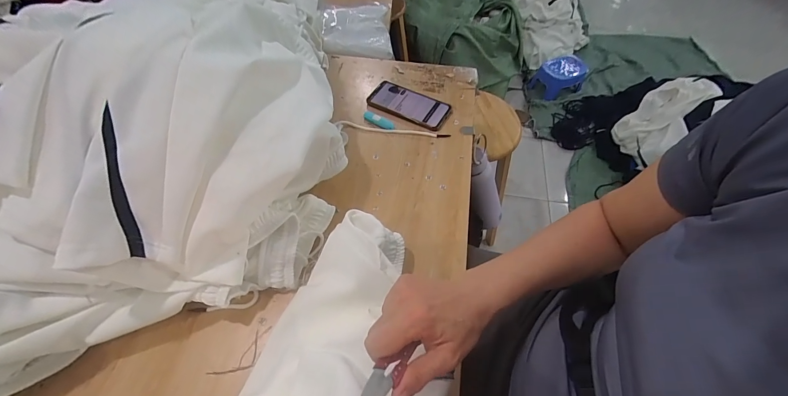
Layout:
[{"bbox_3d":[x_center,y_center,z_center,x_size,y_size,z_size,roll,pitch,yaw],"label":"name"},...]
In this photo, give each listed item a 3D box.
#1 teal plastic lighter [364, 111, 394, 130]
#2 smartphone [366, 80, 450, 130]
[{"bbox_3d":[-0.030,-0.156,0.674,0.070,0.005,0.022,28,59,15],"label":"teal plastic lighter"},{"bbox_3d":[0.031,-0.194,0.701,0.169,0.011,0.083,26,58,13],"label":"smartphone"}]

